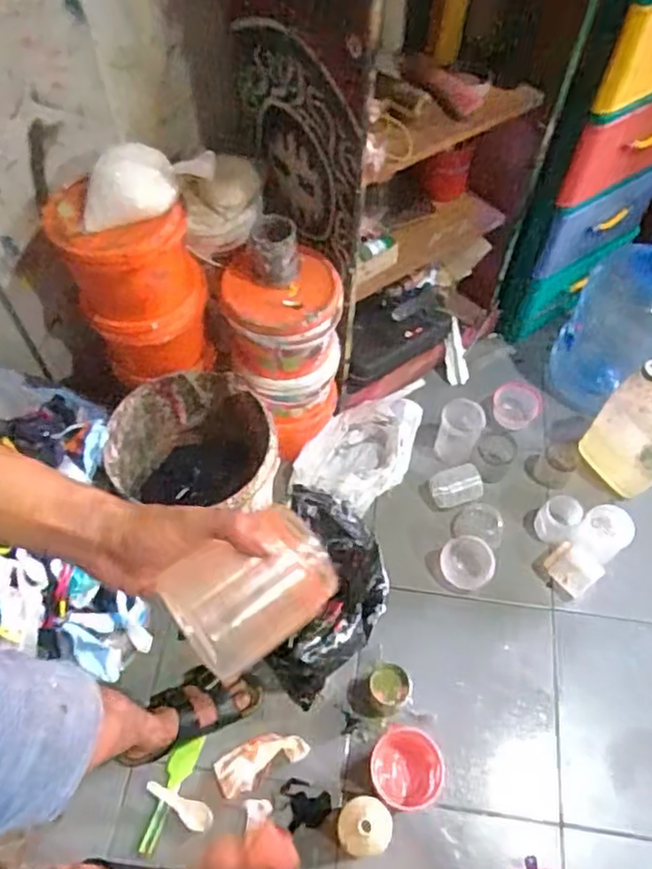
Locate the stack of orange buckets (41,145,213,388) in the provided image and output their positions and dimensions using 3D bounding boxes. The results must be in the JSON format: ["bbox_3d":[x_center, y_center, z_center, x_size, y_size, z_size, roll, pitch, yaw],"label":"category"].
[{"bbox_3d":[-0.335,-0.280,1.154,0.211,0.388,0.193,-17,60,-12],"label":"stack of orange buckets"}]

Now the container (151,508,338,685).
[{"bbox_3d":[-0.054,0.103,0.476,0.111,0.090,0.066,-26,20,-2],"label":"container"}]

